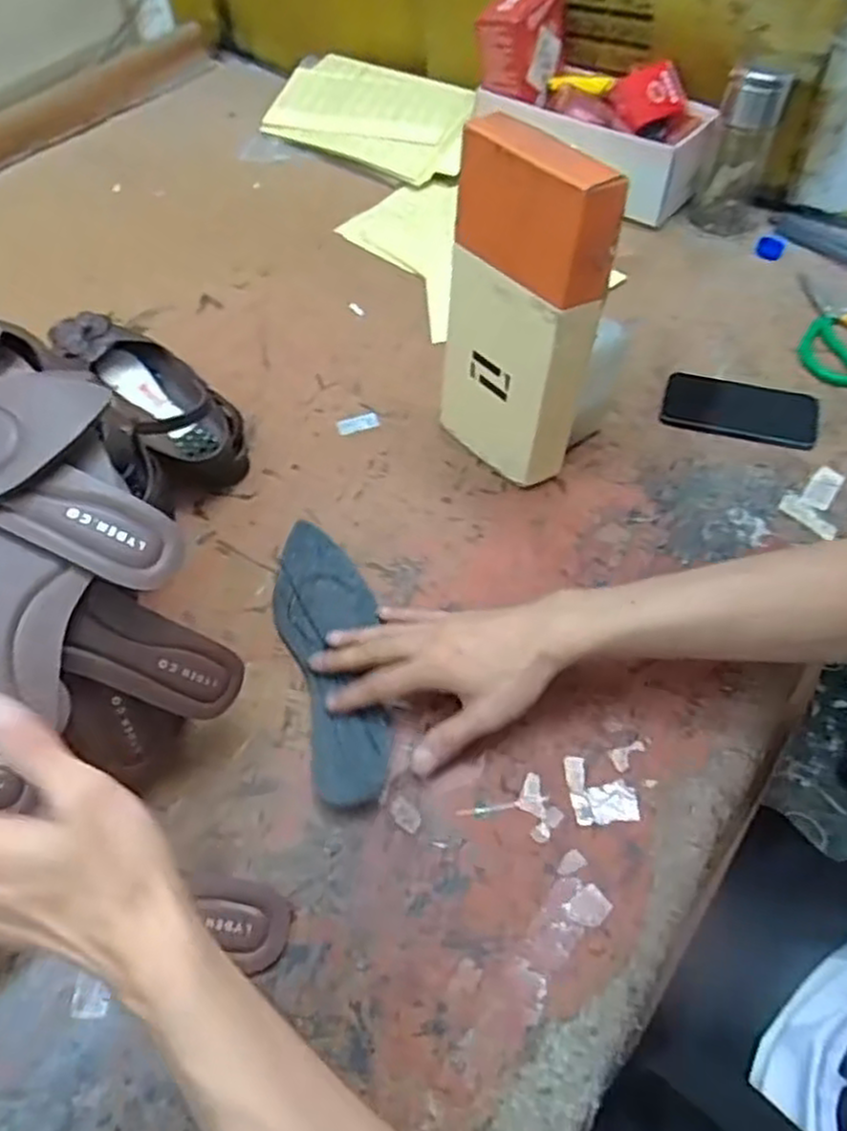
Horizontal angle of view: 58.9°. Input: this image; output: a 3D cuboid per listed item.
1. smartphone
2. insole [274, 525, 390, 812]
[{"bbox_3d":[0.314,-0.157,0.744,0.145,0.012,0.078,13,56,11],"label":"smartphone"},{"bbox_3d":[-0.073,0.070,0.596,0.077,0.025,0.247,-13,54,-4],"label":"insole"}]

